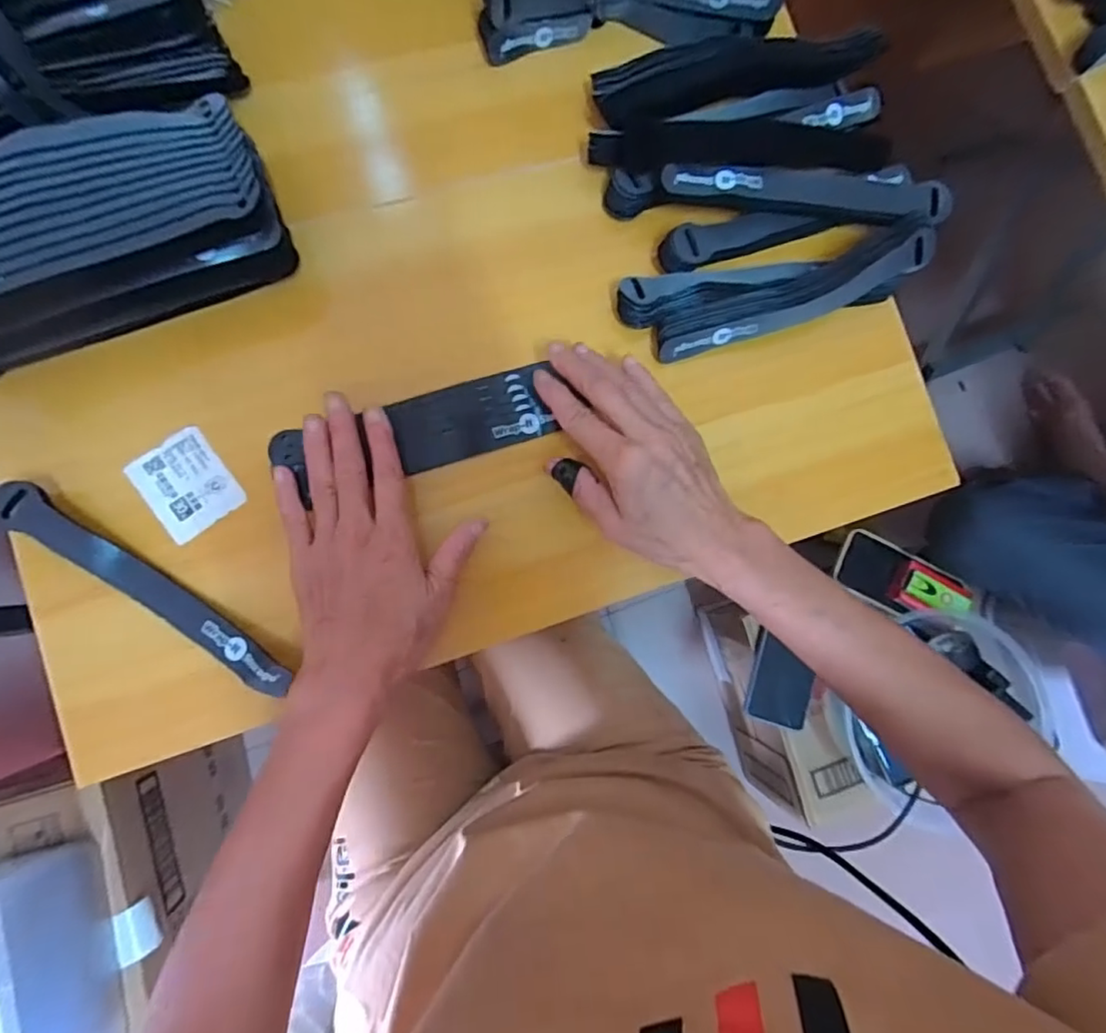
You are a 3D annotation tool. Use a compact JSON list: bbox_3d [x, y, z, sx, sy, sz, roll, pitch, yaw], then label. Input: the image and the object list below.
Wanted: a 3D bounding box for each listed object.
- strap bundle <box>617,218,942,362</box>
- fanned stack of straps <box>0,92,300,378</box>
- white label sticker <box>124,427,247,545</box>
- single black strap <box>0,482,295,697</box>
[{"bbox_3d":[0.150,-0.149,0.390,0.204,0.029,0.051,-13,88,-7],"label":"strap bundle"},{"bbox_3d":[-0.257,-0.153,0.324,0.205,0.060,0.090,-23,89,-7],"label":"fanned stack of straps"},{"bbox_3d":[-0.225,-0.020,0.362,0.048,0.004,0.059,-37,89,-12],"label":"white label sticker"},{"bbox_3d":[-0.231,0.042,0.341,0.185,0.021,0.026,34,83,-3],"label":"single black strap"}]

